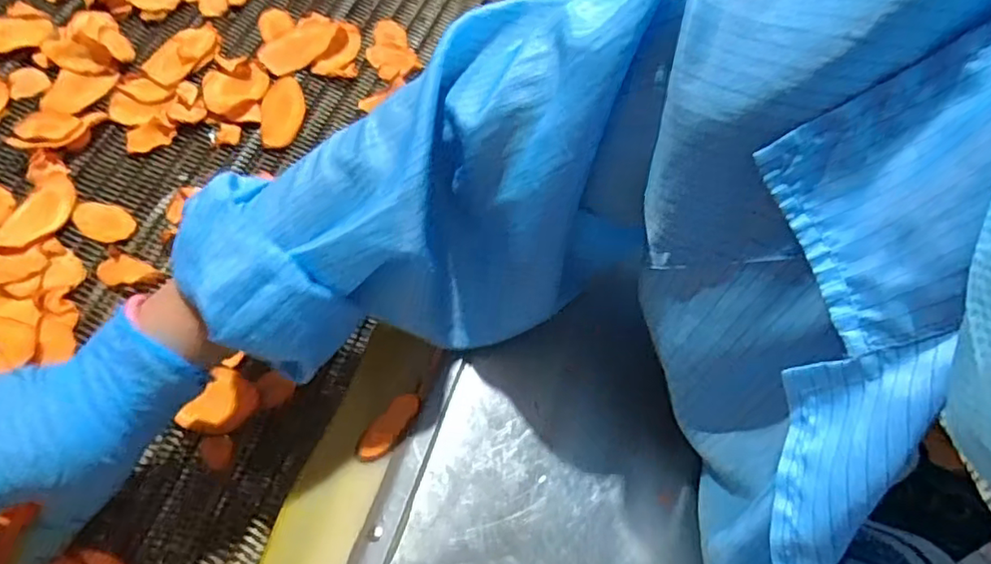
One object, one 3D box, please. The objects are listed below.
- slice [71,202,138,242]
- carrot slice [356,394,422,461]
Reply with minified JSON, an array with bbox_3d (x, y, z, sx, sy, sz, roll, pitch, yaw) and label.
[{"bbox_3d":[-0.299,-0.046,0.459,0.049,0.004,0.030,19,62,7],"label":"slice"},{"bbox_3d":[-0.064,0.087,0.362,0.023,0.004,0.047,26,76,39],"label":"carrot slice"}]

